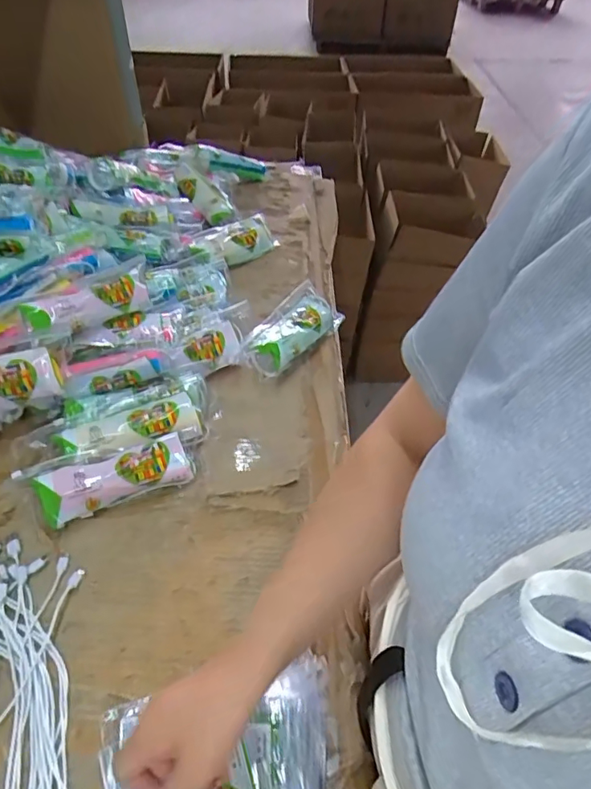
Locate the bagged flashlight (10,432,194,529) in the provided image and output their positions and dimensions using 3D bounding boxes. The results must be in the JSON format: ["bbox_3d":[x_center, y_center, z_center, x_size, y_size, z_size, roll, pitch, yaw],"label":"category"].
[{"bbox_3d":[-0.213,0.094,0.598,0.180,0.046,0.067,-17,52,-21],"label":"bagged flashlight"}]

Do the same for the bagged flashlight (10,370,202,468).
[{"bbox_3d":[-0.216,0.049,0.639,0.236,0.043,0.086,-20,53,-22],"label":"bagged flashlight"}]

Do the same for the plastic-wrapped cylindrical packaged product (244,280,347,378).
[{"bbox_3d":[-0.001,-0.103,0.795,0.084,0.045,0.206,27,51,17],"label":"plastic-wrapped cylindrical packaged product"}]

